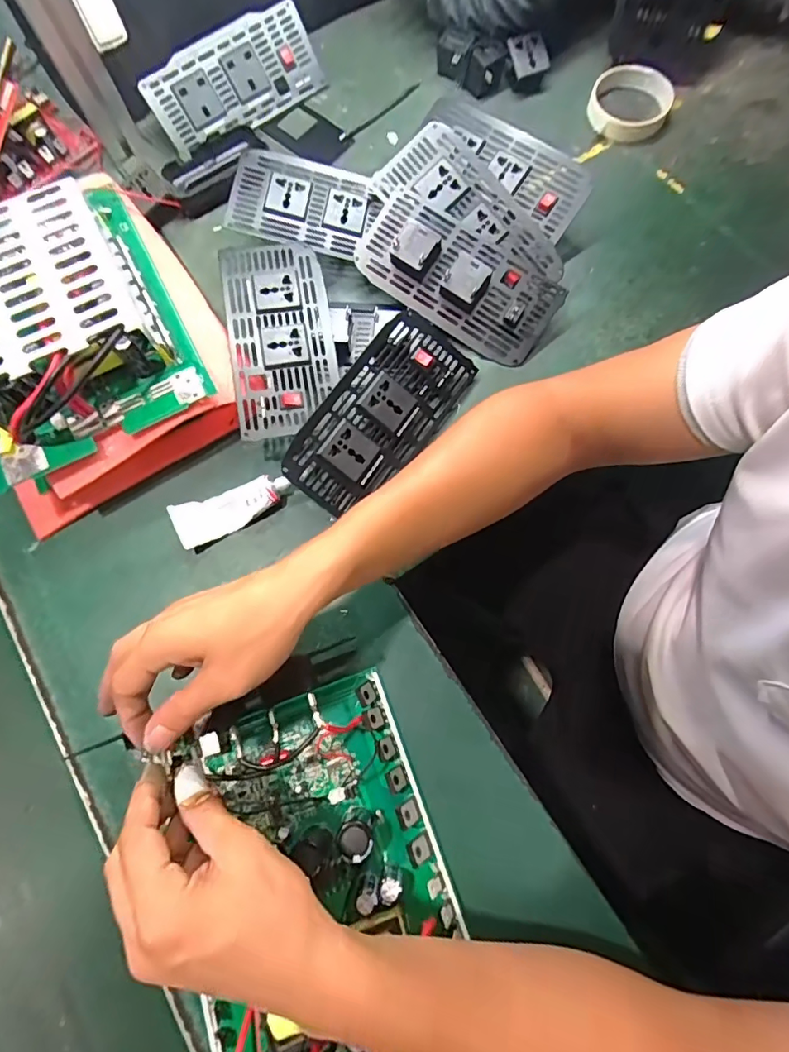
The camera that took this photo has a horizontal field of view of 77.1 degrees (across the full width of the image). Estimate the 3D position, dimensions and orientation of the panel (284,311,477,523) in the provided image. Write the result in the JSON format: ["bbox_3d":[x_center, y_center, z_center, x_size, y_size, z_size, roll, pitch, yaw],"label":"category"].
[{"bbox_3d":[-0.012,-0.096,0.441,0.092,0.029,0.187,38,78,-16],"label":"panel"}]

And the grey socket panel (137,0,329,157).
[{"bbox_3d":[-0.169,-0.472,0.528,0.181,0.020,0.084,-36,121,-5],"label":"grey socket panel"}]

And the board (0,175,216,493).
[{"bbox_3d":[-0.279,-0.175,0.399,0.177,0.057,0.237,-27,75,-6],"label":"board"}]

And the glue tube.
[{"bbox_3d":[-0.139,-0.016,0.432,0.099,0.026,0.035,-24,75,-5],"label":"glue tube"}]

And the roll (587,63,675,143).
[{"bbox_3d":[0.254,-0.456,0.537,0.083,0.022,0.095,21,76,5],"label":"roll"}]

